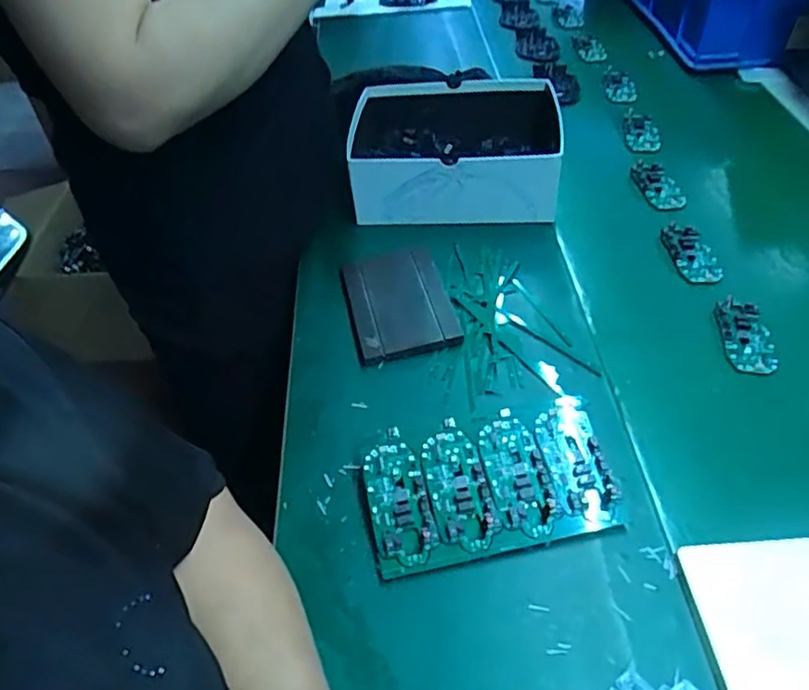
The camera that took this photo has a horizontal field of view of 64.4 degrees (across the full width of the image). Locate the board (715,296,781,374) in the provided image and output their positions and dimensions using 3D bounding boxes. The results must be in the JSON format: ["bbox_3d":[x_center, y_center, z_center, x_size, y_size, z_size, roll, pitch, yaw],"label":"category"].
[{"bbox_3d":[0.333,-0.010,0.626,0.047,0.017,0.088,5,46,8],"label":"board"}]

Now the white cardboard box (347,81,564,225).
[{"bbox_3d":[0.061,-0.230,0.742,0.230,0.077,0.178,1,47,5],"label":"white cardboard box"}]

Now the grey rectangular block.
[{"bbox_3d":[-0.006,-0.042,0.637,0.097,0.013,0.135,-11,47,-7],"label":"grey rectangular block"}]

